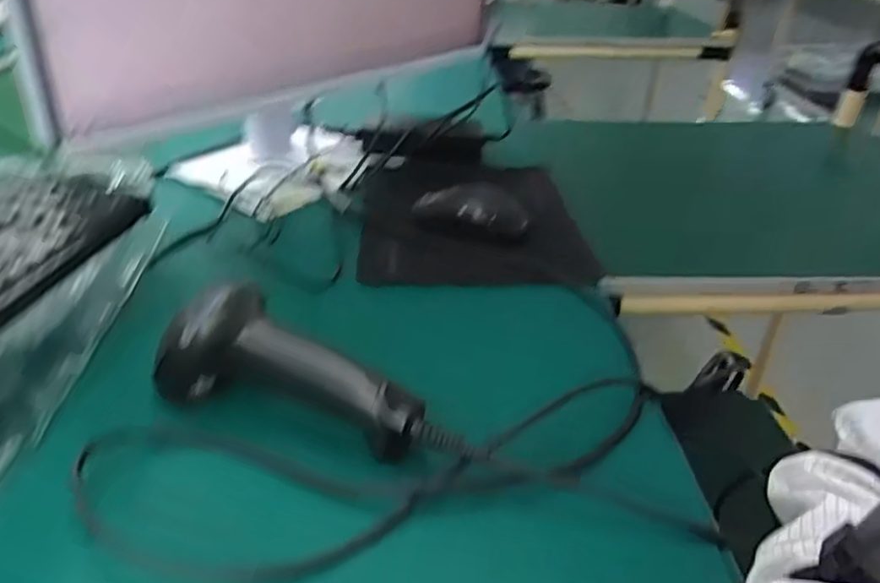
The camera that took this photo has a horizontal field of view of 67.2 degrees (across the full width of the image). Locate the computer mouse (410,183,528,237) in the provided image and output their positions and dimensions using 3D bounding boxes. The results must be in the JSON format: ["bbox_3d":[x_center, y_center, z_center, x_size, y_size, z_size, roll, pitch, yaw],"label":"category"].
[{"bbox_3d":[0.031,-0.077,0.627,0.106,0.035,0.055,-1,31,-4],"label":"computer mouse"}]

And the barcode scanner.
[{"bbox_3d":[-0.085,0.044,0.392,0.162,0.070,0.061,11,32,15],"label":"barcode scanner"}]

